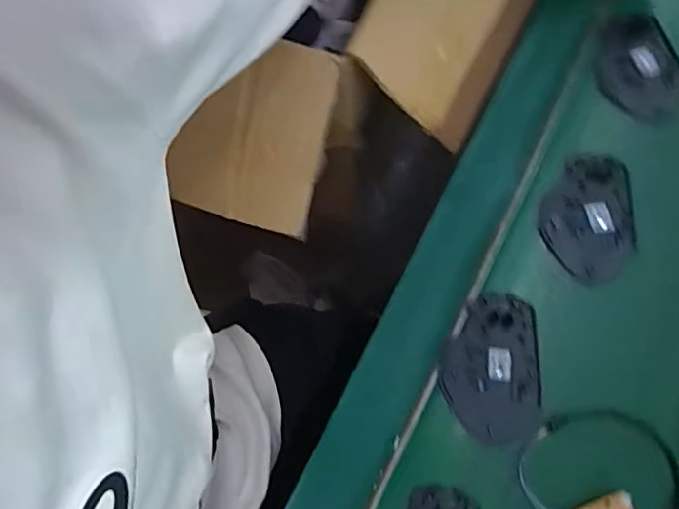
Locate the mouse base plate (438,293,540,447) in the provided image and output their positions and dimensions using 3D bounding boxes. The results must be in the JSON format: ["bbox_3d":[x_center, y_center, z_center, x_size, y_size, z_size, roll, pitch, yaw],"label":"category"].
[{"bbox_3d":[0.115,0.085,0.431,0.072,0.006,0.109,2,72,4],"label":"mouse base plate"}]

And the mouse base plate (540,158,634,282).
[{"bbox_3d":[0.205,-0.031,0.464,0.073,0.005,0.108,3,72,4],"label":"mouse base plate"}]

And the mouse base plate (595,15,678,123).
[{"bbox_3d":[0.272,-0.169,0.511,0.078,0.005,0.104,-15,71,-2],"label":"mouse base plate"}]

